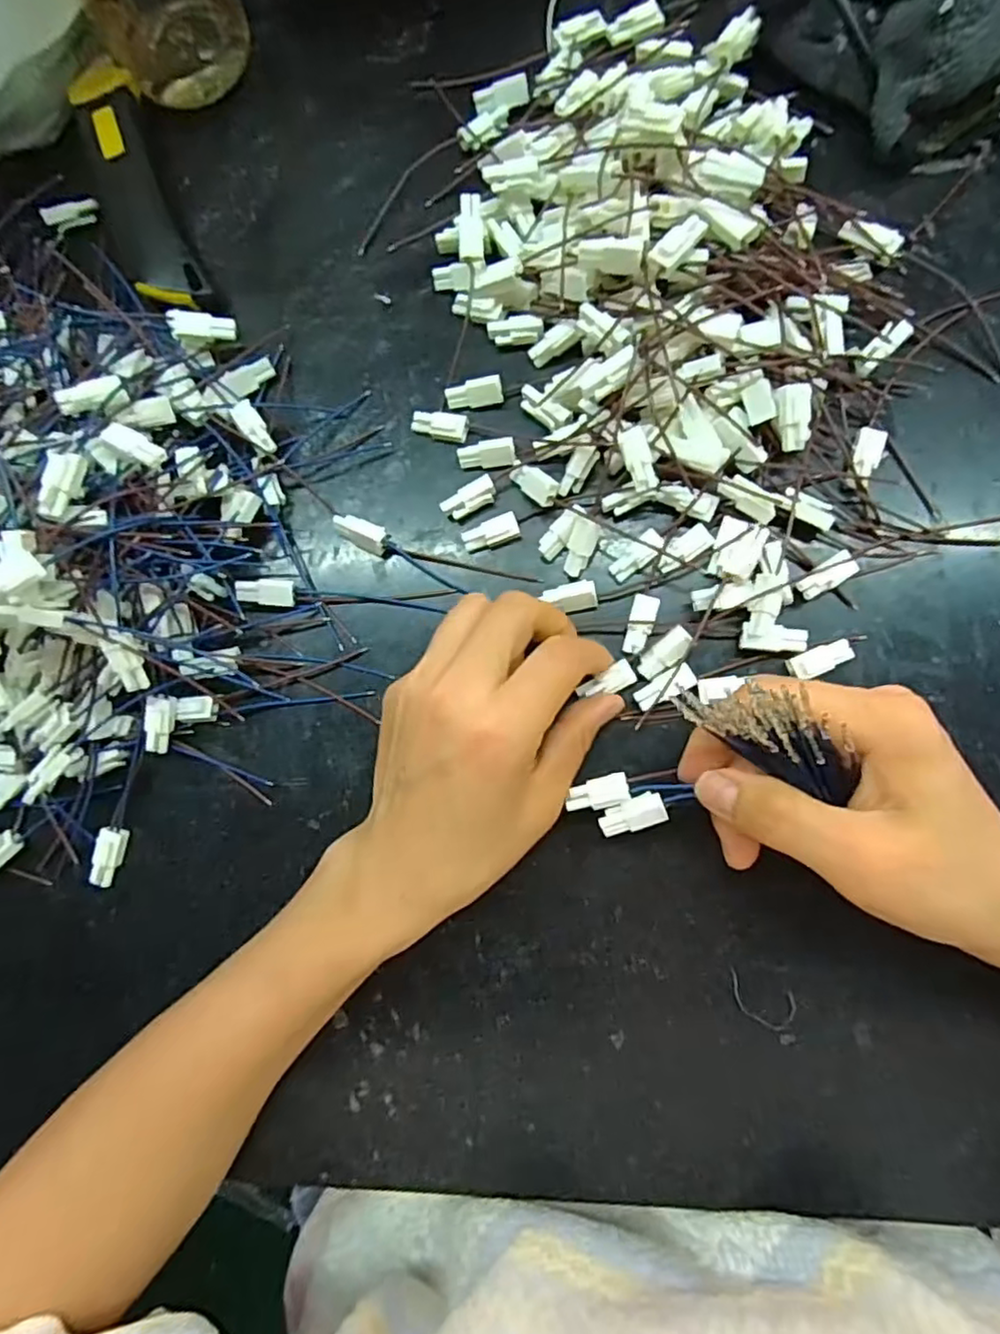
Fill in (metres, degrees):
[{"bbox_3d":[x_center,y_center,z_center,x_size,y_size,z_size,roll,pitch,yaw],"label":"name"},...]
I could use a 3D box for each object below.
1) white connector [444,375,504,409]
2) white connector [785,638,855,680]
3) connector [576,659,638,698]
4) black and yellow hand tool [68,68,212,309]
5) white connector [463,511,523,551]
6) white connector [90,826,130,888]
[{"bbox_3d":[-0.011,-0.123,0.294,0.025,0.007,0.010,-9,83,5],"label":"white connector"},{"bbox_3d":[0.131,-0.003,0.266,0.026,0.009,0.010,-22,82,4],"label":"white connector"},{"bbox_3d":[0.045,0.006,0.272,0.023,0.004,0.011,-25,82,-4],"label":"connector"},{"bbox_3d":[-0.175,-0.229,0.315,0.032,0.020,0.129,-22,82,4],"label":"black and yellow hand tool"},{"bbox_3d":[-0.004,-0.059,0.288,0.025,0.008,0.011,-21,82,4],"label":"white connector"},{"bbox_3d":[-0.173,0.084,0.289,0.009,0.011,0.027,12,86,7],"label":"white connector"}]

